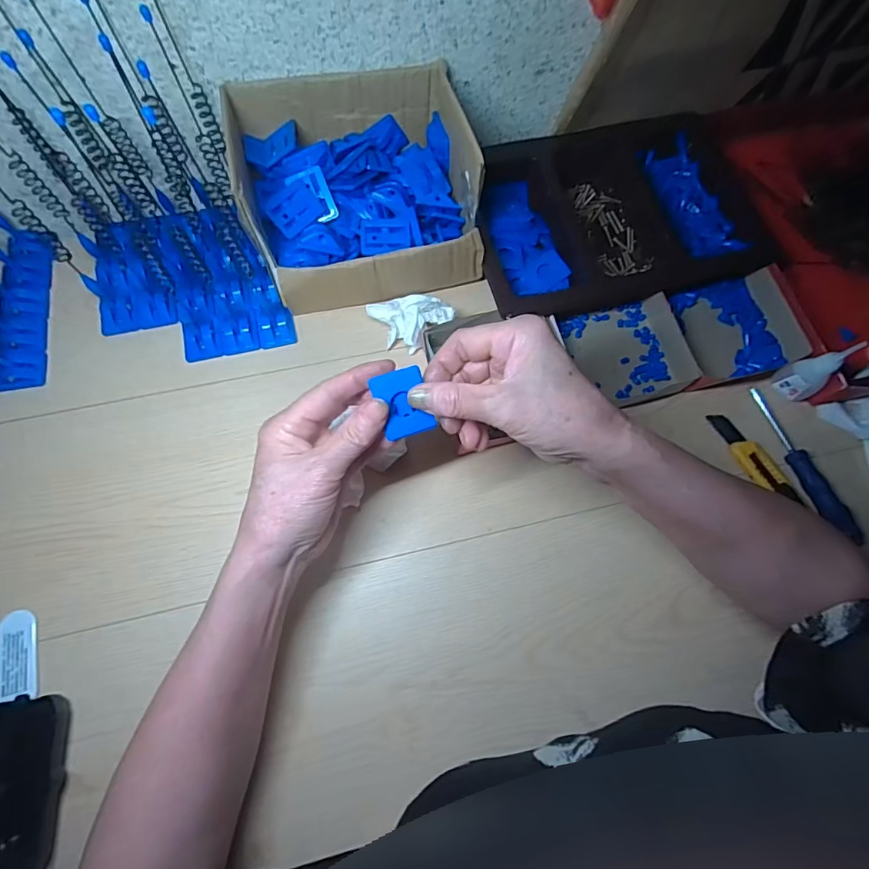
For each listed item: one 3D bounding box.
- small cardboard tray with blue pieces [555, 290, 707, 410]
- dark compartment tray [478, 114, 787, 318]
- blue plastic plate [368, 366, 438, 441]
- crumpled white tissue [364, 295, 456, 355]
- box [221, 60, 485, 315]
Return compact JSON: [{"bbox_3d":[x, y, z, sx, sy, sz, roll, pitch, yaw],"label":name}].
[{"bbox_3d":[0.188,-0.083,0.475,0.092,0.038,0.106,-15,73,-7],"label":"small cardboard tray with blue pieces"},{"bbox_3d":[0.178,-0.236,0.514,0.290,0.038,0.197,-12,72,-6],"label":"dark compartment tray"},{"bbox_3d":[-0.020,-0.020,0.323,0.033,0.005,0.044,-17,109,3],"label":"blue plastic plate"},{"bbox_3d":[-0.020,-0.110,0.472,0.073,0.029,0.059,-20,73,-8],"label":"crumpled white tissue"},{"bbox_3d":[-0.071,-0.222,0.447,0.200,0.103,0.160,-12,72,-6],"label":"box"}]

